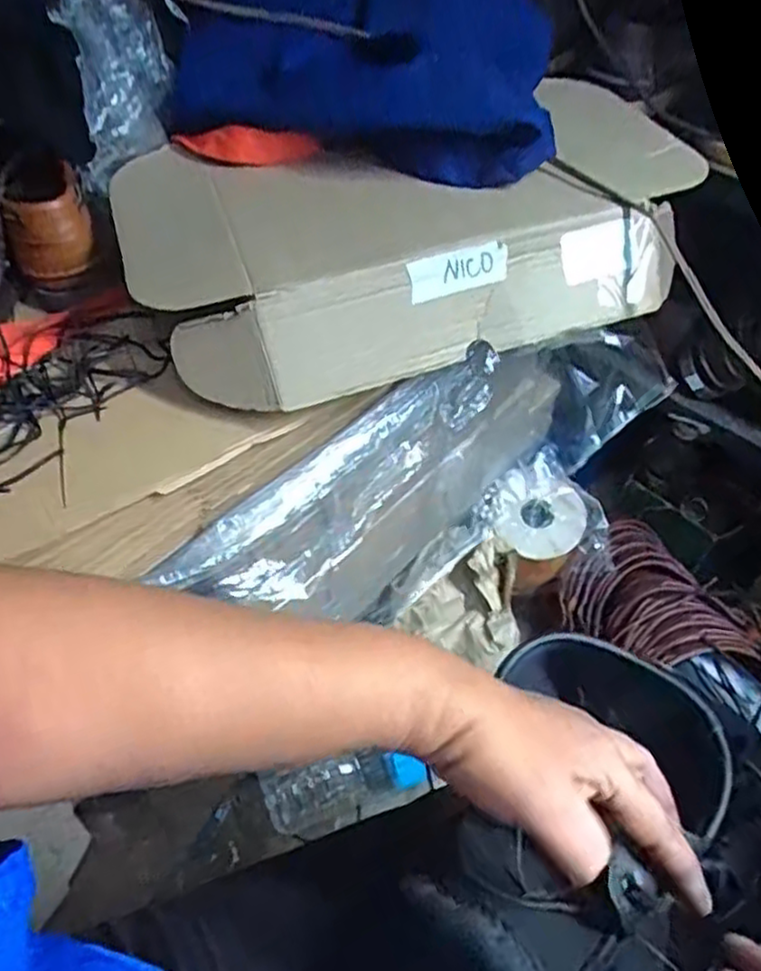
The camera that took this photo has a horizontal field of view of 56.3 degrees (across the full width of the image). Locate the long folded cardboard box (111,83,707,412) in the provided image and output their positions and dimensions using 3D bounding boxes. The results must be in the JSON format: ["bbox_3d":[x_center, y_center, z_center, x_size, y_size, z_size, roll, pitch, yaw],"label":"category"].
[{"bbox_3d":[0.023,-0.172,0.482,0.380,0.065,0.210,-14,53,-10],"label":"long folded cardboard box"}]

